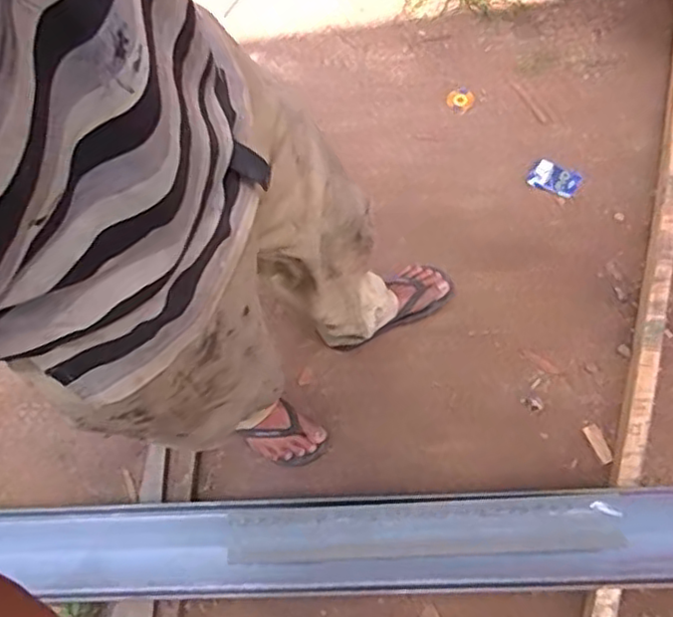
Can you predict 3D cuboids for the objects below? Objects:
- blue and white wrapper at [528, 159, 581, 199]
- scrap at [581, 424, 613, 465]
[{"bbox_3d":[0.467,-0.276,1.455,0.097,0.018,0.065,26,75,16],"label":"blue and white wrapper"},{"bbox_3d":[0.476,0.245,1.231,0.026,0.011,0.073,-23,68,-1],"label":"scrap"}]

